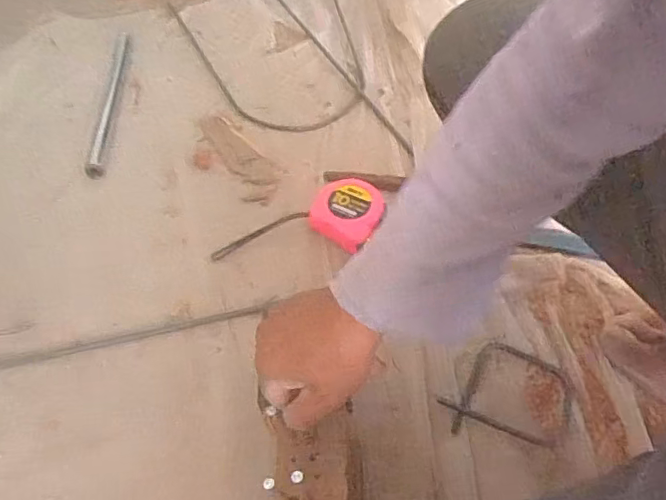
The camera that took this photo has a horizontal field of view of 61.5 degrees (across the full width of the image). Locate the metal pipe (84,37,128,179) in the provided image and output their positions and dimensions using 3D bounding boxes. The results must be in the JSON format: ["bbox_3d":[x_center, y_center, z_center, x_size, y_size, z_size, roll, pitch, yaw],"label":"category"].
[{"bbox_3d":[-0.351,-0.240,0.880,0.025,0.014,0.345,-4,53,-3],"label":"metal pipe"}]

